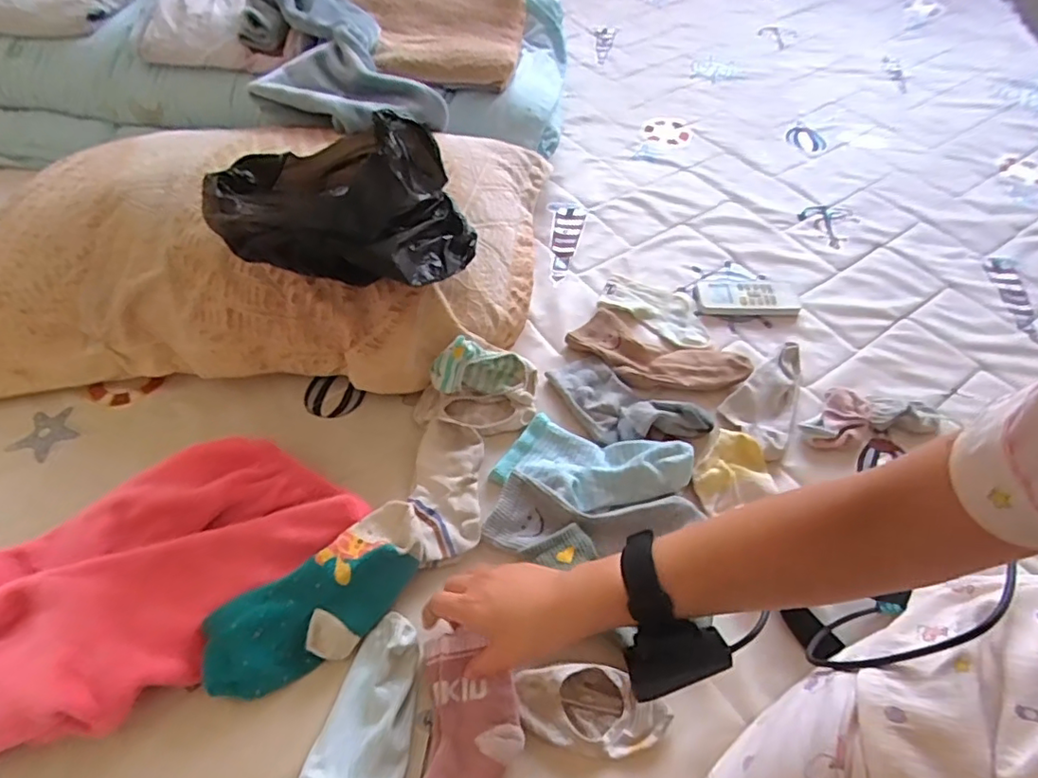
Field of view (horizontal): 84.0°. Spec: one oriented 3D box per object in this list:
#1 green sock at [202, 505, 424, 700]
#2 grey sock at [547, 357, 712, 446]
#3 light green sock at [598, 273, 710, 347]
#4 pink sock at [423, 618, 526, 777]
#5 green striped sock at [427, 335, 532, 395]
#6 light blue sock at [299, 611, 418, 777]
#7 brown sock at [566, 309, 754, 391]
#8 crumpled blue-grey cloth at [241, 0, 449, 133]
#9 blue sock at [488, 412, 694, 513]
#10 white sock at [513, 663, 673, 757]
[{"bbox_3d":[-0.168,0.179,0.489,0.191,0.041,0.081,-32,60,-23],"label":"green sock"},{"bbox_3d":[0.113,0.015,0.637,0.174,0.032,0.082,34,59,22],"label":"grey sock"},{"bbox_3d":[0.180,-0.106,0.753,0.150,0.010,0.086,30,57,19],"label":"light green sock"},{"bbox_3d":[-0.040,0.270,0.437,0.079,0.032,0.159,3,45,0],"label":"pink sock"},{"bbox_3d":[-0.037,-0.017,0.630,0.117,0.059,0.053,7,47,-31],"label":"green striped sock"},{"bbox_3d":[-0.118,0.262,0.443,0.070,0.030,0.169,10,53,5],"label":"light blue sock"},{"bbox_3d":[0.163,-0.040,0.687,0.203,0.021,0.096,21,55,13],"label":"brown sock"},{"bbox_3d":[-0.270,-0.482,0.808,0.217,0.052,0.391,-20,56,-16],"label":"crumpled blue-grey cloth"},{"bbox_3d":[0.076,0.074,0.581,0.185,0.034,0.085,17,54,11],"label":"blue sock"},{"bbox_3d":[0.058,0.257,0.466,0.120,0.023,0.057,9,53,5],"label":"white sock"}]

